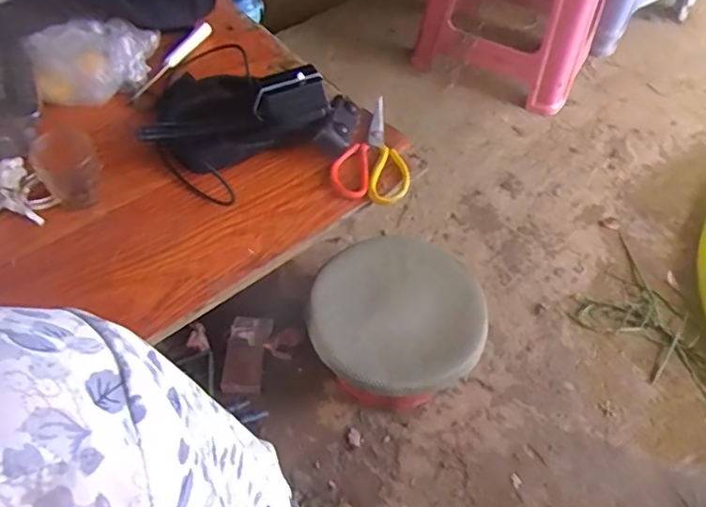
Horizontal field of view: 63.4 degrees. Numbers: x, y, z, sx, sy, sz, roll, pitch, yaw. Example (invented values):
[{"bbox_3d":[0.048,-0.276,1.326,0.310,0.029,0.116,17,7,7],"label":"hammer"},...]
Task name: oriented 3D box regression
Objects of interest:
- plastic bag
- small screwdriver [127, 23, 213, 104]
[{"bbox_3d":[-0.331,-0.260,0.750,0.165,0.081,0.091,-26,57,-21],"label":"plastic bag"},{"bbox_3d":[-0.263,-0.281,0.831,0.017,0.023,0.191,21,53,14],"label":"small screwdriver"}]

